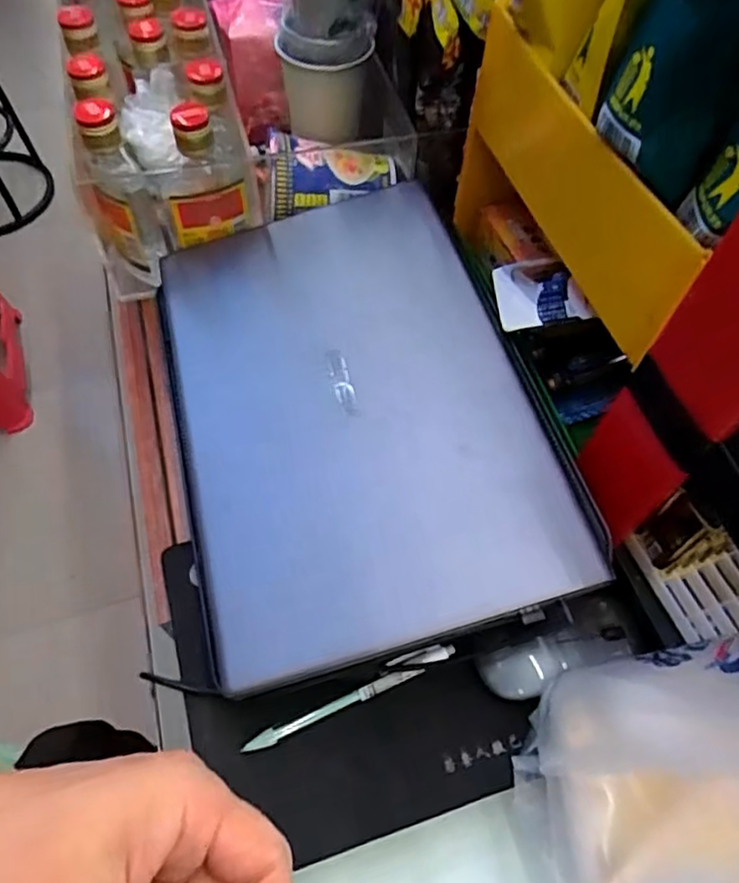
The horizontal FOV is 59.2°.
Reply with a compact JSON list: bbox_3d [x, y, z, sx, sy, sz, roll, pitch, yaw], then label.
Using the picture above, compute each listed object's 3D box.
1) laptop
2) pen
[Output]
[{"bbox_3d":[-0.018,-0.030,0.441,0.230,0.017,0.339,-20,62,0],"label":"laptop"},{"bbox_3d":[-0.011,0.154,0.397,0.136,0.010,0.013,-21,62,-14],"label":"pen"}]

